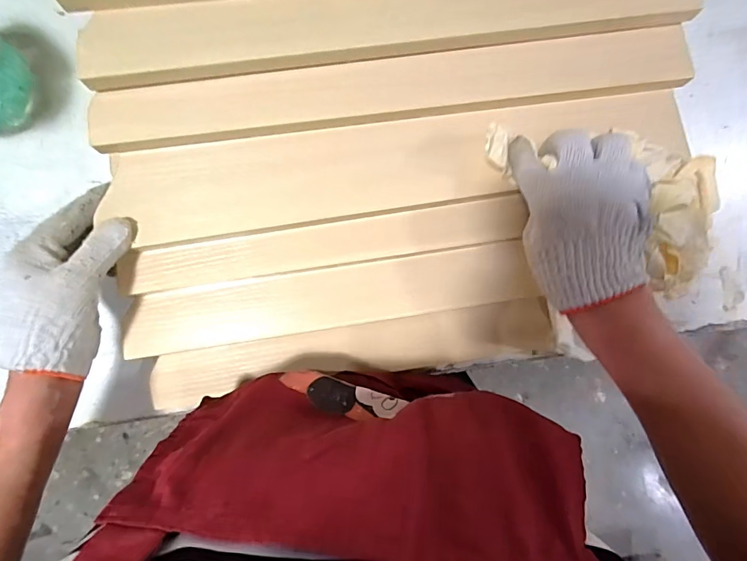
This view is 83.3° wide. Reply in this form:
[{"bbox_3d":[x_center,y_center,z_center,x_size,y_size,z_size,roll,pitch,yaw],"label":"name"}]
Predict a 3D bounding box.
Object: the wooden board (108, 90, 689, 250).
[{"bbox_3d":[0.032,-0.099,0.360,0.470,0.020,0.074,-9,91,-5],"label":"wooden board"}]

